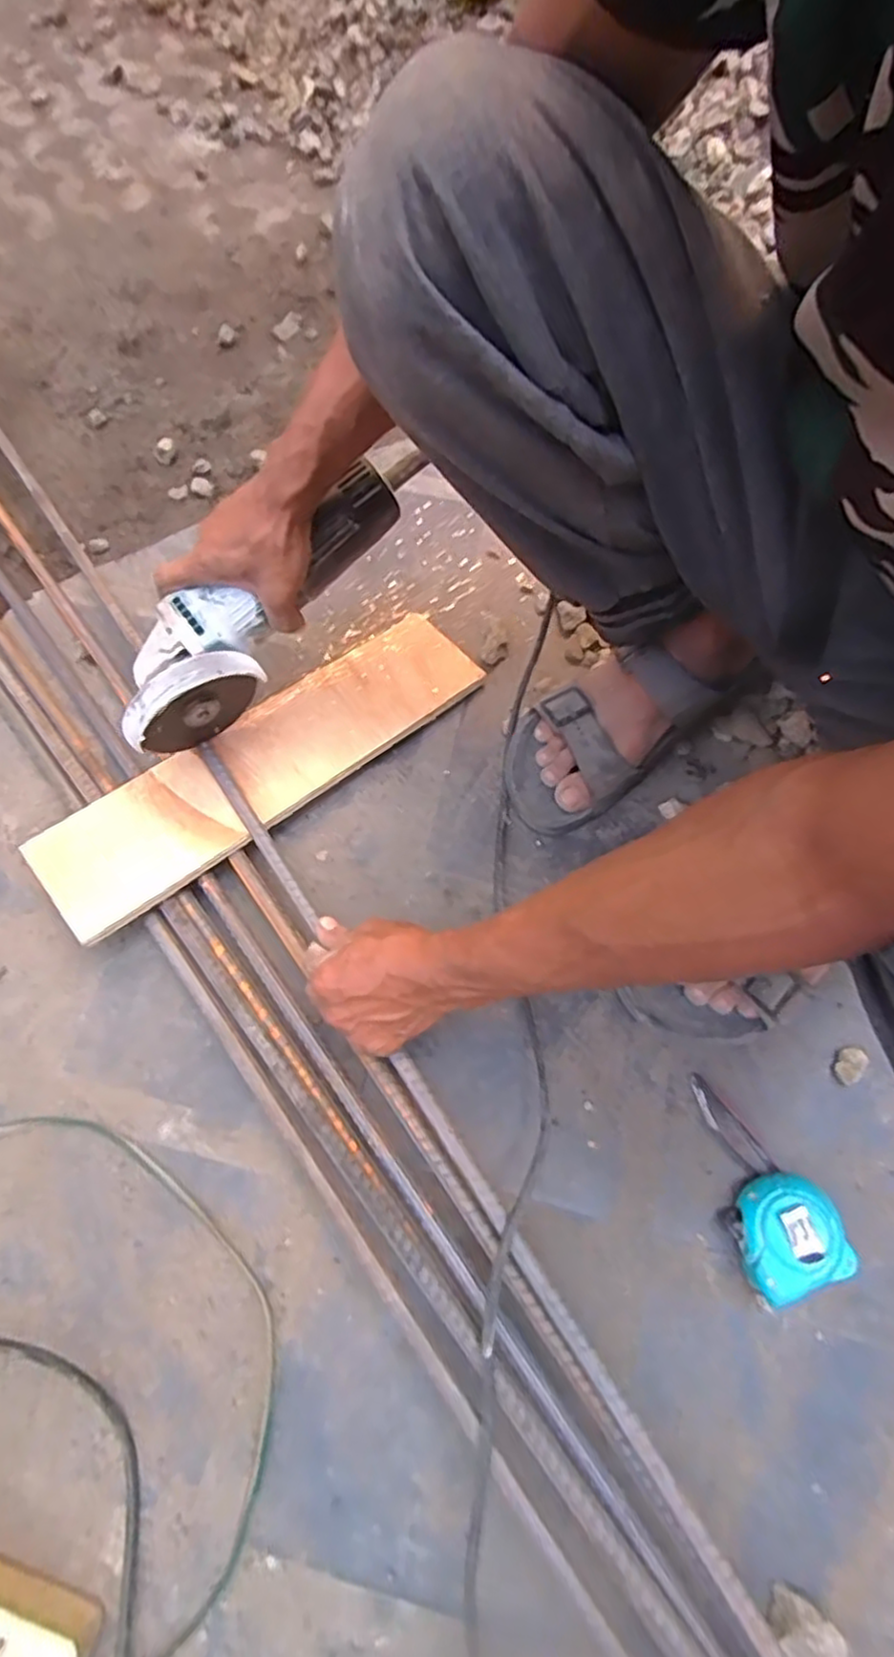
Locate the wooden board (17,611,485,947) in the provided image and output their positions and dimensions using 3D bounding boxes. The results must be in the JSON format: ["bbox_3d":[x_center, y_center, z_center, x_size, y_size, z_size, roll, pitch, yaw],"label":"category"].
[{"bbox_3d":[-0.149,-0.063,0.594,0.400,0.016,0.102,-36,75,-21],"label":"wooden board"}]

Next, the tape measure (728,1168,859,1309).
[{"bbox_3d":[0.231,0.276,0.470,0.065,0.041,0.071,-10,67,-5],"label":"tape measure"}]

